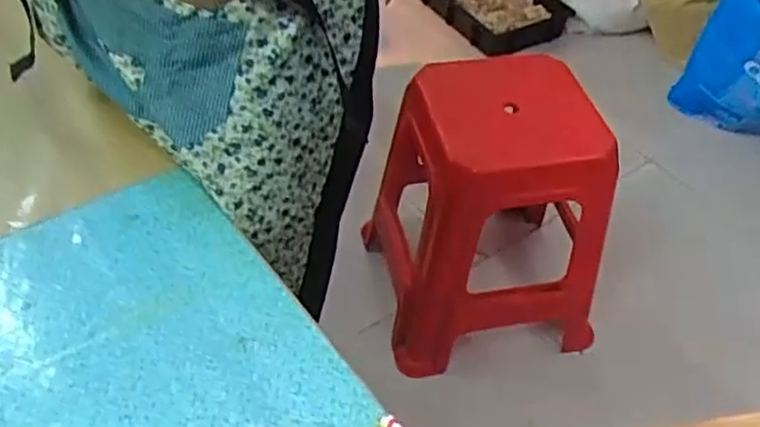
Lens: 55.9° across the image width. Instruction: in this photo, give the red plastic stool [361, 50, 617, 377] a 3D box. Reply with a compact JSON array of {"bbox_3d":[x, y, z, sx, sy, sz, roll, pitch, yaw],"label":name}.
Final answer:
[{"bbox_3d":[0.192,-0.018,1.343,0.364,0.482,0.399,-10,48,-14],"label":"red plastic stool"}]

